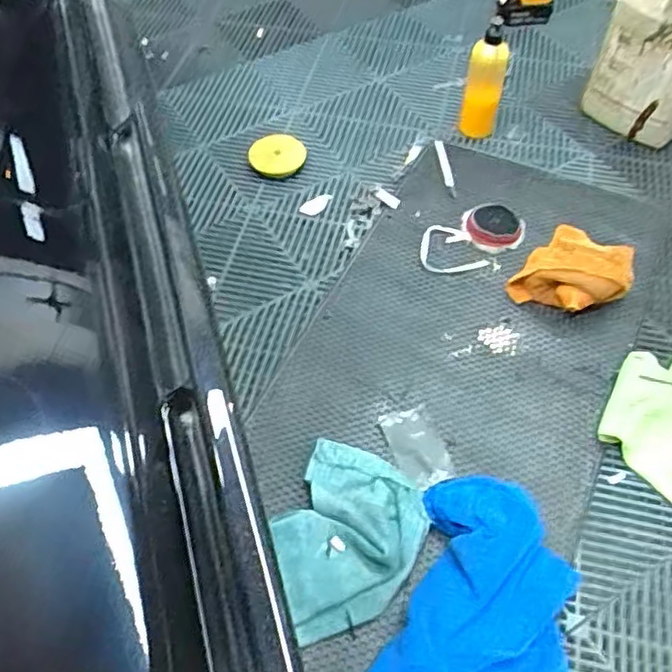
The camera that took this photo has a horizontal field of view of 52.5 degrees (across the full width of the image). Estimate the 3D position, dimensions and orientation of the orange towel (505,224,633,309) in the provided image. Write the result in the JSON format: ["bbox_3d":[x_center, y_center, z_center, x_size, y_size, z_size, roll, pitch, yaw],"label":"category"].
[{"bbox_3d":[0.344,-0.088,0.985,0.124,0.091,0.138,-35,60,-23],"label":"orange towel"}]

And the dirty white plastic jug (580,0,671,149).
[{"bbox_3d":[0.555,-0.488,1.199,0.094,0.277,0.193,-26,57,-17],"label":"dirty white plastic jug"}]

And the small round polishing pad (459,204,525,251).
[{"bbox_3d":[0.250,-0.173,1.095,0.076,0.033,0.094,-33,59,-22],"label":"small round polishing pad"}]

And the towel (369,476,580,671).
[{"bbox_3d":[0.161,0.321,0.740,0.216,0.043,0.355,19,56,15],"label":"towel"}]

